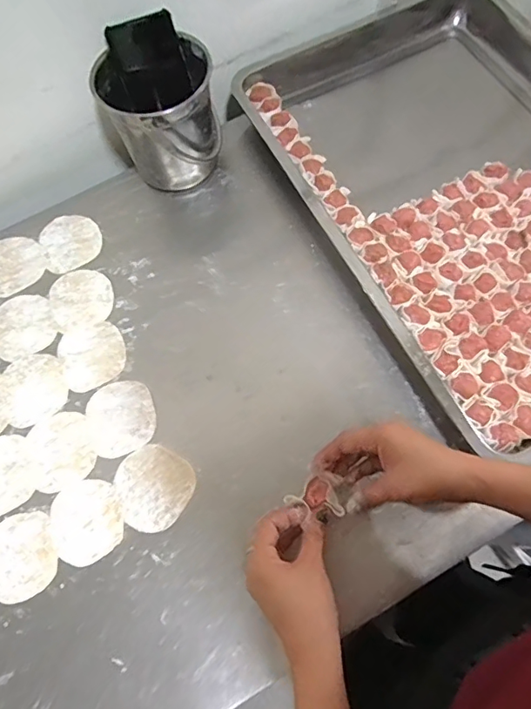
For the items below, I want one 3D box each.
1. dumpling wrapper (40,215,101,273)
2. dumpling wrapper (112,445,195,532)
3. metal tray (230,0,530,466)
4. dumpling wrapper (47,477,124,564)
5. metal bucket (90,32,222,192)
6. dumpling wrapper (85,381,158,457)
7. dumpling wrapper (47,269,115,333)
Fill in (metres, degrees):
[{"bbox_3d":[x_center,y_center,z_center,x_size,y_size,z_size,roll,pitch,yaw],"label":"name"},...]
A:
[{"bbox_3d":[-0.248,-0.146,0.639,0.074,0.004,0.083,-24,68,-7],"label":"dumpling wrapper"},{"bbox_3d":[-0.116,0.134,0.511,0.080,0.004,0.078,-1,67,2],"label":"dumpling wrapper"},{"bbox_3d":[0.247,-0.213,0.605,0.397,0.070,0.612,-26,69,-8],"label":"metal tray"},{"bbox_3d":[-0.180,0.167,0.503,0.071,0.004,0.078,-1,67,2],"label":"dumpling wrapper"},{"bbox_3d":[-0.121,-0.291,0.619,0.126,0.134,0.127,-1,67,2],"label":"metal bucket"},{"bbox_3d":[-0.156,0.068,0.543,0.074,0.004,0.079,-1,67,2],"label":"dumpling wrapper"},{"bbox_3d":[-0.223,-0.068,0.606,0.075,0.004,0.082,-1,67,2],"label":"dumpling wrapper"}]

